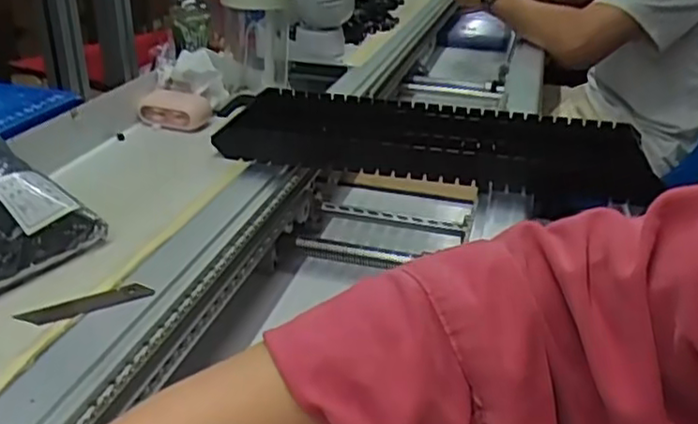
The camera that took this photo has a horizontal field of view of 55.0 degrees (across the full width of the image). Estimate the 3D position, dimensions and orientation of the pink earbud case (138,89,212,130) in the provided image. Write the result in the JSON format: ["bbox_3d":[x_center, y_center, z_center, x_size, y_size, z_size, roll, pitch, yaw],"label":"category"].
[{"bbox_3d":[-0.184,-0.106,0.712,0.069,0.036,0.039,7,28,5],"label":"pink earbud case"}]

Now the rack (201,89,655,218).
[{"bbox_3d":[0.077,-0.069,0.672,0.412,0.042,0.160,5,28,4],"label":"rack"}]

